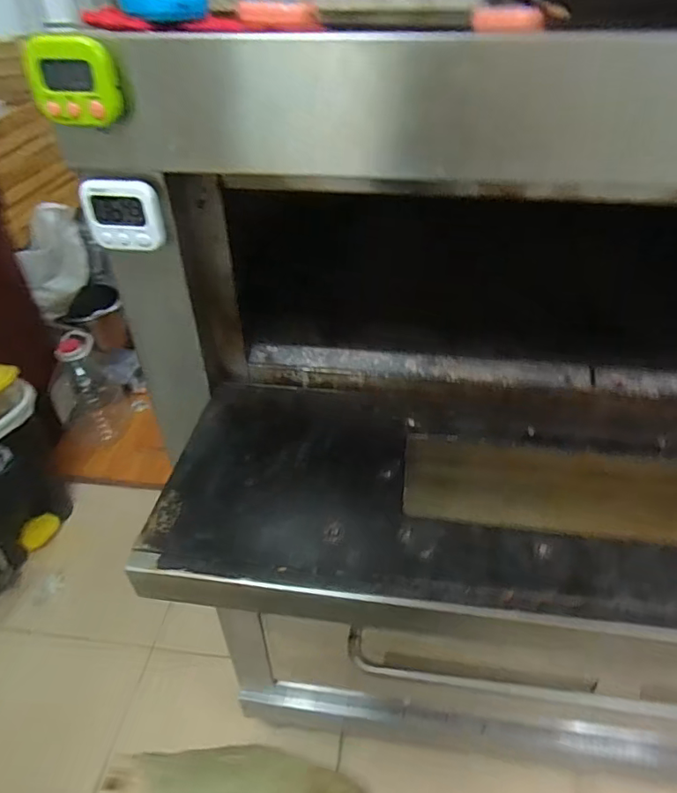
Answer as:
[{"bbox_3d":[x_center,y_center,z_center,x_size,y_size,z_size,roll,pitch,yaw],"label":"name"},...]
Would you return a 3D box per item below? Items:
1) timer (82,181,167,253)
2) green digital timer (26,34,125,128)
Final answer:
[{"bbox_3d":[-0.208,-0.174,0.501,0.071,0.064,0.016,4,40,8],"label":"timer"},{"bbox_3d":[-0.213,-0.255,0.423,0.064,0.062,0.025,5,40,9],"label":"green digital timer"}]

